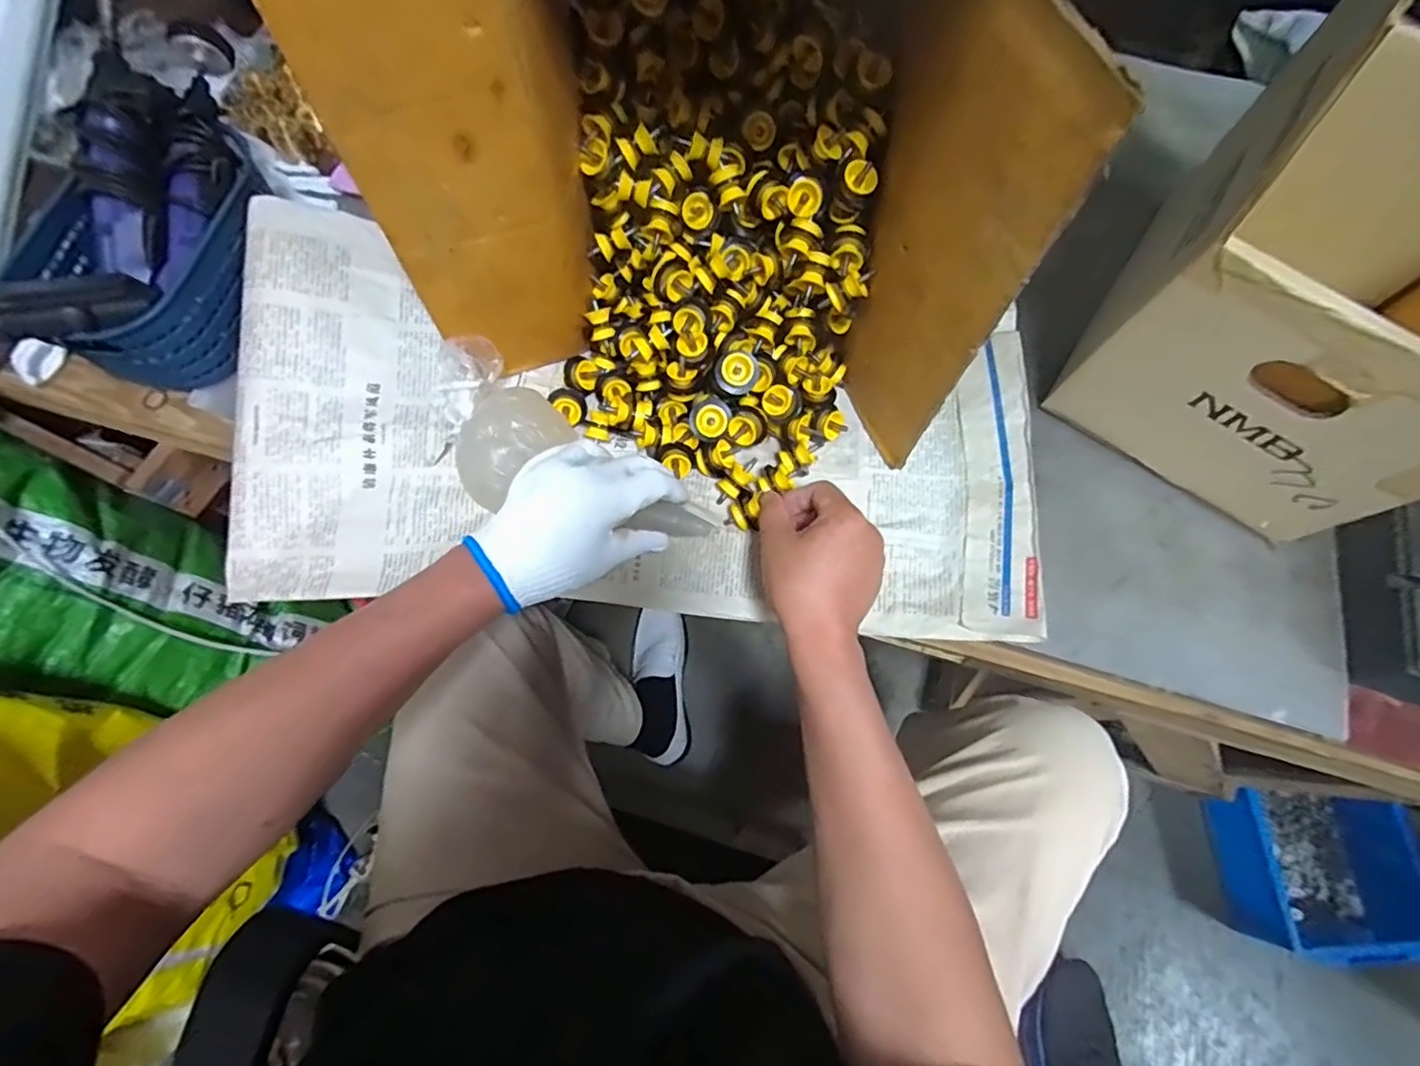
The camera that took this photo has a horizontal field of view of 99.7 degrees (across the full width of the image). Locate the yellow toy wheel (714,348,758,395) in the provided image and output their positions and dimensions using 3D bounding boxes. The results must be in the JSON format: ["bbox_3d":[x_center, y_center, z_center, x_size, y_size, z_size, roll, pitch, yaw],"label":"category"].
[{"bbox_3d":[0.021,-0.131,0.483,0.032,0.025,0.033,26,111,-10],"label":"yellow toy wheel"}]

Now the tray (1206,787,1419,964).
[{"bbox_3d":[0.956,0.533,0.941,0.259,0.123,0.221,6,70,0],"label":"tray"}]

